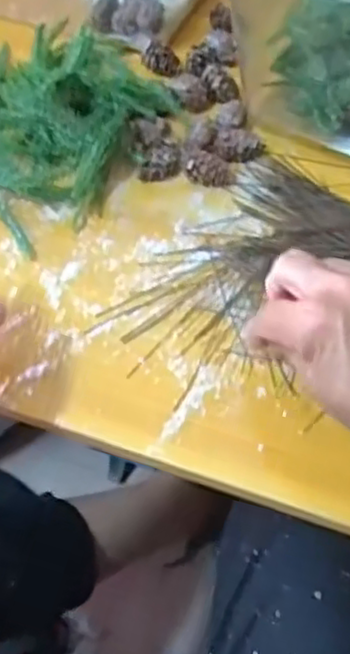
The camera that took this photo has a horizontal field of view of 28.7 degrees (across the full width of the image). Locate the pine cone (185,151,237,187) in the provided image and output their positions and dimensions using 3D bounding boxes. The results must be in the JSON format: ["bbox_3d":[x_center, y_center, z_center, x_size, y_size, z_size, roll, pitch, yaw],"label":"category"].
[{"bbox_3d":[0.026,-0.113,0.487,0.035,0.017,0.024,1,59,5],"label":"pine cone"}]

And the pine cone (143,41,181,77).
[{"bbox_3d":[-0.009,-0.215,0.550,0.020,0.019,0.029,-41,64,-19],"label":"pine cone"}]

